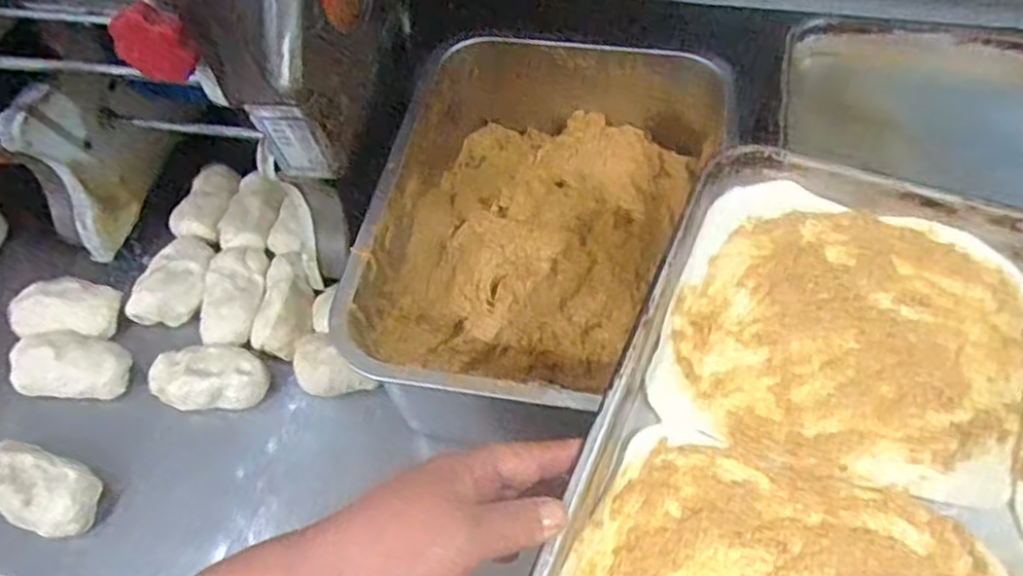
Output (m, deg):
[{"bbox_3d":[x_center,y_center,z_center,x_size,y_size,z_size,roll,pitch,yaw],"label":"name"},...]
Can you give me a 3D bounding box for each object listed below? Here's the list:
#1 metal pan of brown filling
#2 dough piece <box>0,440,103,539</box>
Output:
[{"bbox_3d":[0.020,-0.062,0.585,0.243,0.096,0.363,15,57,13],"label":"metal pan of brown filling"},{"bbox_3d":[-0.370,0.154,0.556,0.095,0.037,0.054,16,57,13],"label":"dough piece"}]

